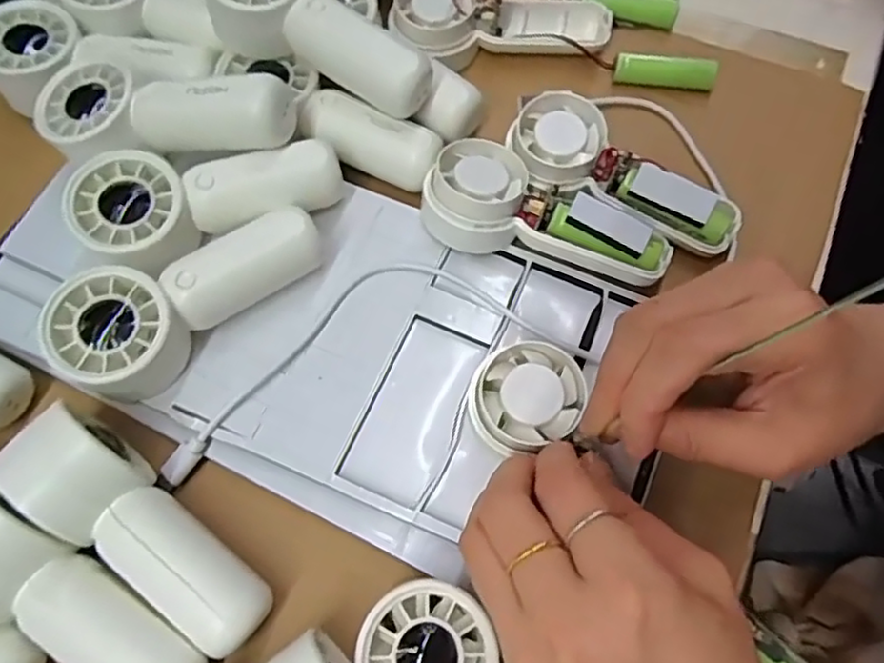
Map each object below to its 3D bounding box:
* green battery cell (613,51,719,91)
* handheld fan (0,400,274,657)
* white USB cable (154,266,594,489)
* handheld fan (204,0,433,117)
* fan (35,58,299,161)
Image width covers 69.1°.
[{"bbox_3d":[0.113,-0.132,0.327,0.049,0.015,0.010,10,70,6],"label":"green battery cell"},{"bbox_3d":[-0.111,0.074,0.240,0.107,0.044,0.032,41,75,1],"label":"handheld fan"},{"bbox_3d":[-0.032,0.006,0.274,0.182,0.004,0.067,-17,69,-5],"label":"white USB cable"},{"bbox_3d":[-0.056,-0.135,0.289,0.111,0.033,0.046,33,73,0],"label":"handheld fan"},{"bbox_3d":[-0.121,-0.092,0.276,0.112,0.027,0.045,11,70,6],"label":"fan"}]

